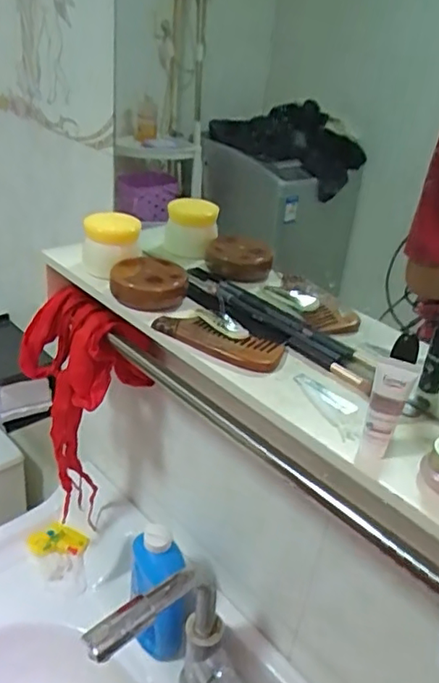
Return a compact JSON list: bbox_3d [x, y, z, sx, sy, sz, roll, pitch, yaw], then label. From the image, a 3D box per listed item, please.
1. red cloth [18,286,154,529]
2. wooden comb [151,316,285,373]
[{"bbox_3d":[-0.164,0.095,0.732,0.155,0.317,0.081,22,33,24],"label":"red cloth"},{"bbox_3d":[-0.003,-0.002,0.505,0.115,0.010,0.048,16,31,15],"label":"wooden comb"}]

